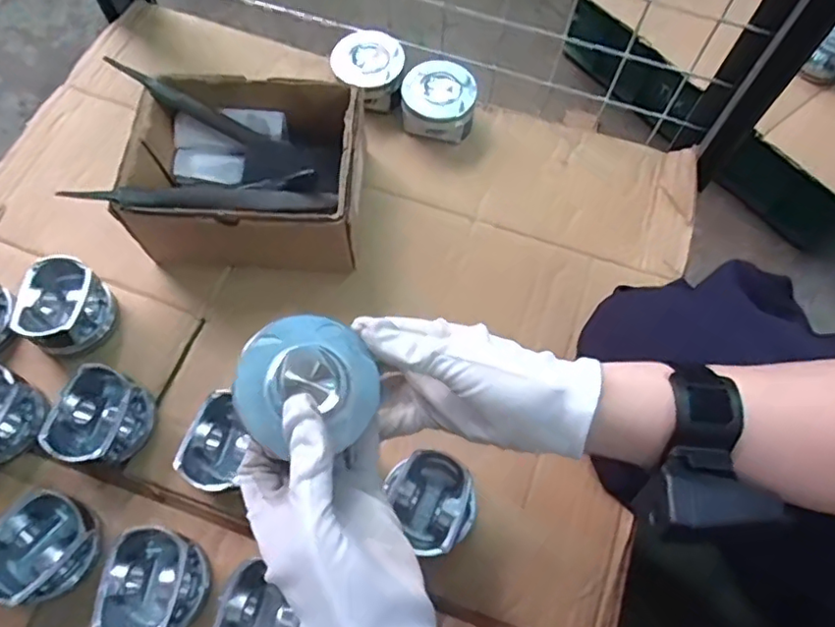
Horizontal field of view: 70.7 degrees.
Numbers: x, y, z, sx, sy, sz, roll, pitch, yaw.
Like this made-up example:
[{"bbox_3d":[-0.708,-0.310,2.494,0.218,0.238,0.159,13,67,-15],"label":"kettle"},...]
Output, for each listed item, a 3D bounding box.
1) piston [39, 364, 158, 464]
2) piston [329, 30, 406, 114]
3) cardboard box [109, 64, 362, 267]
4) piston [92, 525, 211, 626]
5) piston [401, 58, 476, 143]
[{"bbox_3d":[-0.257,0.085,0.477,0.061,0.049,0.073,21,69,8],"label":"piston"},{"bbox_3d":[-0.052,-0.258,0.627,0.073,0.045,0.069,0,67,-1],"label":"piston"},{"bbox_3d":[-0.155,-0.129,0.554,0.198,0.099,0.147,2,67,0],"label":"cardboard box"},{"bbox_3d":[-0.196,0.200,0.441,0.065,0.050,0.073,-6,68,-3],"label":"piston"},{"bbox_3d":[0.023,-0.225,0.621,0.074,0.057,0.067,10,68,4],"label":"piston"}]

